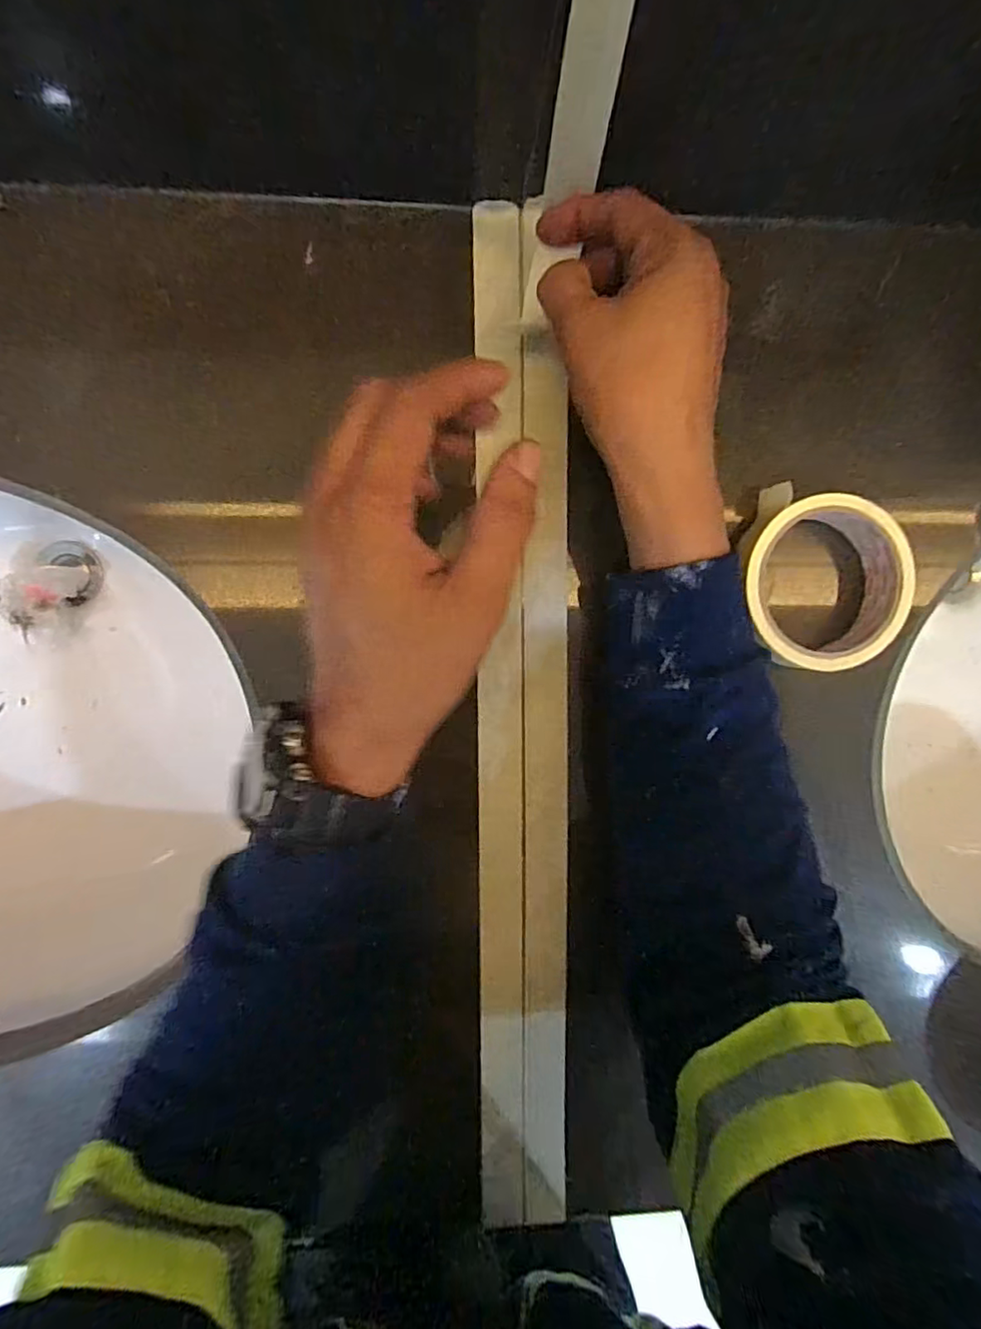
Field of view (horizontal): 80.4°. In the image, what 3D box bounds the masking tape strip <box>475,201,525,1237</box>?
[{"bbox_3d":[0.007,0.040,0.325,0.026,0.009,0.554,-1,94,-5],"label":"masking tape strip"}]

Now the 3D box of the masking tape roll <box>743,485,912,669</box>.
[{"bbox_3d":[0.180,-0.046,0.320,0.091,0.027,0.094,0,94,-5],"label":"masking tape roll"}]

